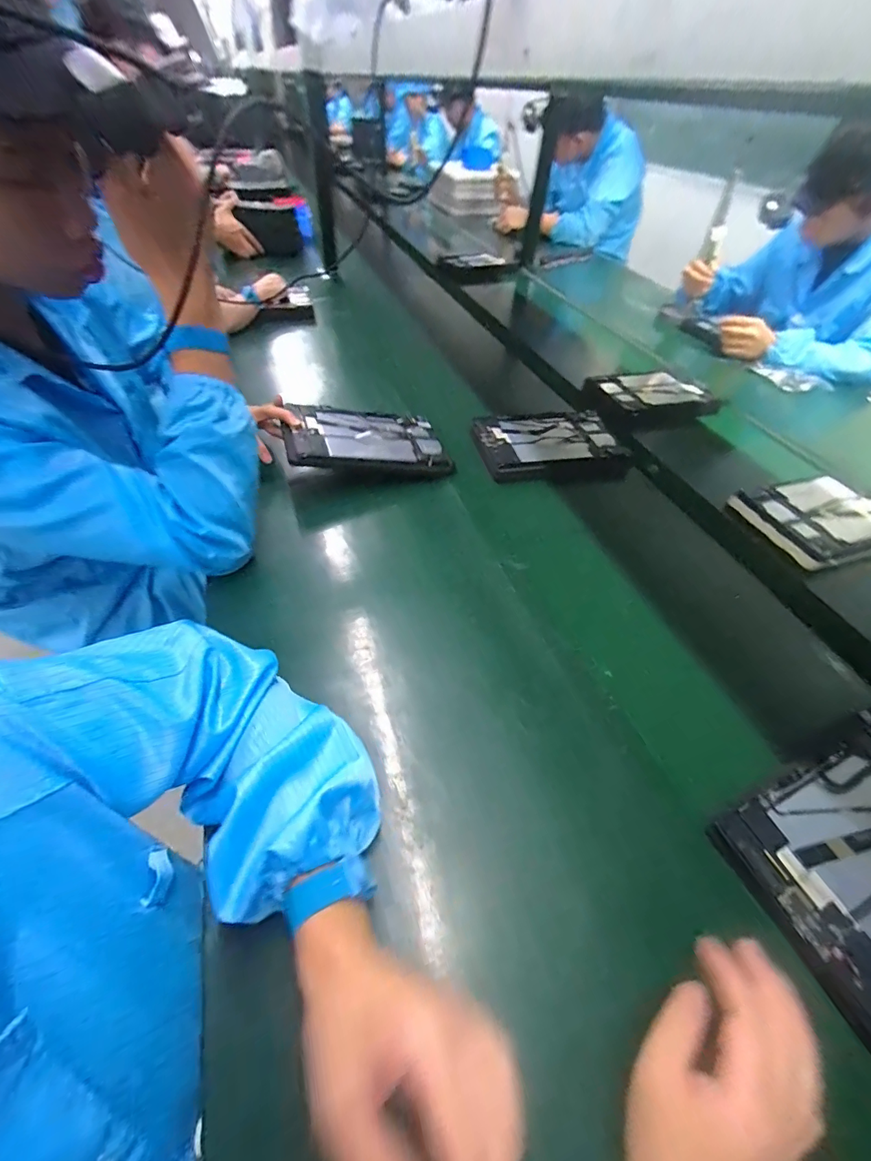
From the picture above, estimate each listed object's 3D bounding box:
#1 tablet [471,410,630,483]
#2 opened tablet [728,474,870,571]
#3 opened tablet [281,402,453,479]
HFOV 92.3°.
[{"bbox_3d":[0.197,-0.235,0.715,0.250,0.017,0.174,-7,56,-9],"label":"tablet"},{"bbox_3d":[0.602,-0.101,0.638,0.249,0.024,0.157,-15,57,-14],"label":"opened tablet"},{"bbox_3d":[-0.104,-0.225,0.658,0.244,0.020,0.169,-2,52,-21],"label":"opened tablet"}]

